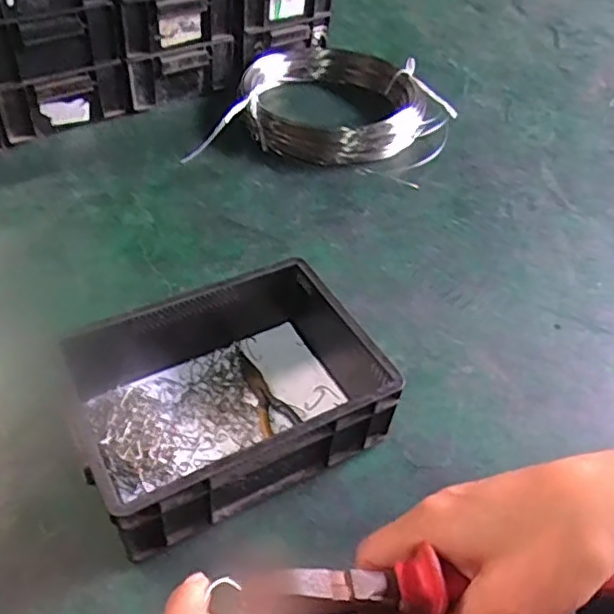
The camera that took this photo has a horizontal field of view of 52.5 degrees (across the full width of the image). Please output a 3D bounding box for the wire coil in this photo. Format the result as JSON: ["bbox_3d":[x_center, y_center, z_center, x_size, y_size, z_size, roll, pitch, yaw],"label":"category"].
[{"bbox_3d":[0.070,-0.421,1.304,0.452,0.088,0.416,12,45,5],"label":"wire coil"}]

